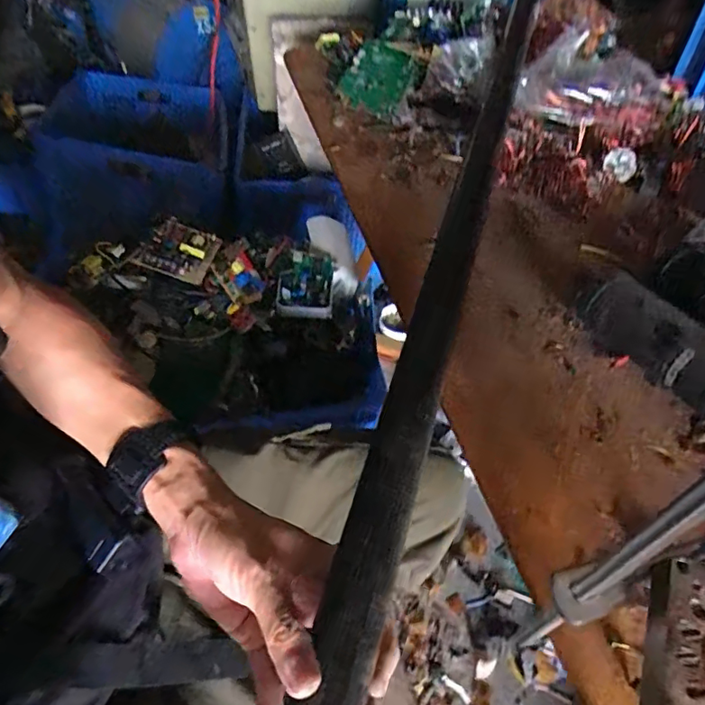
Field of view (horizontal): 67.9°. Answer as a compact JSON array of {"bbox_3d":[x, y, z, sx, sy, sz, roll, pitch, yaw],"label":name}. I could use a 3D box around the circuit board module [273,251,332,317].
[{"bbox_3d":[-0.079,-0.123,0.888,0.090,0.033,0.150,2,48,-2],"label":"circuit board module"}]

